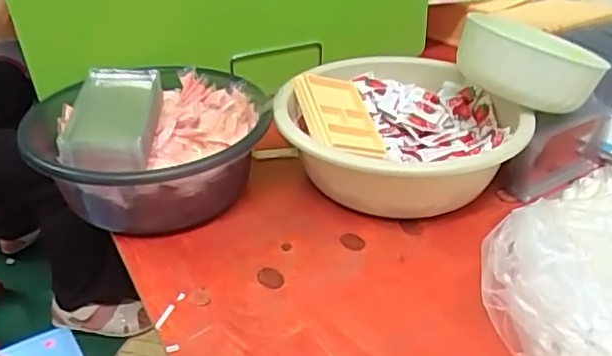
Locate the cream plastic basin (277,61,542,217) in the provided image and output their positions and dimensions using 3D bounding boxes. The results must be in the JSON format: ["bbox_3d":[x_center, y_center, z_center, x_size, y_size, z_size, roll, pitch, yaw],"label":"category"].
[{"bbox_3d":[0.107,-0.044,0.697,0.262,0.105,0.258,-1,33,0],"label":"cream plastic basin"}]

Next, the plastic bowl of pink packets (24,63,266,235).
[{"bbox_3d":[-0.179,-0.043,0.685,0.248,0.130,0.277,-13,35,-18],"label":"plastic bowl of pink packets"}]

